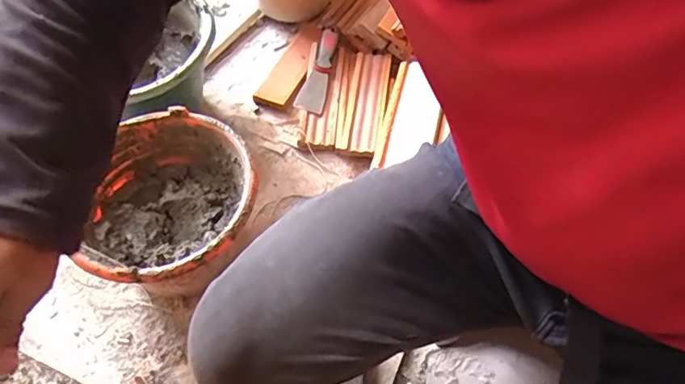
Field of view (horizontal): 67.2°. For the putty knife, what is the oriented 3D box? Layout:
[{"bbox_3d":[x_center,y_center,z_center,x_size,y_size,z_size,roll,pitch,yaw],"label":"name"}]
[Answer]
[{"bbox_3d":[-0.041,-0.222,0.923,0.045,0.028,0.191,11,57,7],"label":"putty knife"}]

